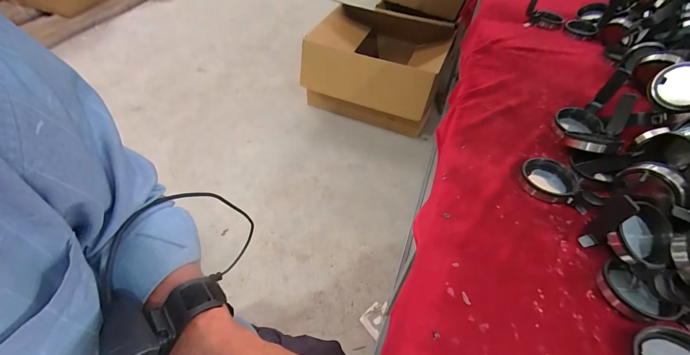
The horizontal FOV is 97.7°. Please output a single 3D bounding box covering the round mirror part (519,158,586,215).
[{"bbox_3d":[0.304,0.004,0.438,0.080,0.025,0.069,19,51,10],"label":"round mirror part"}]

